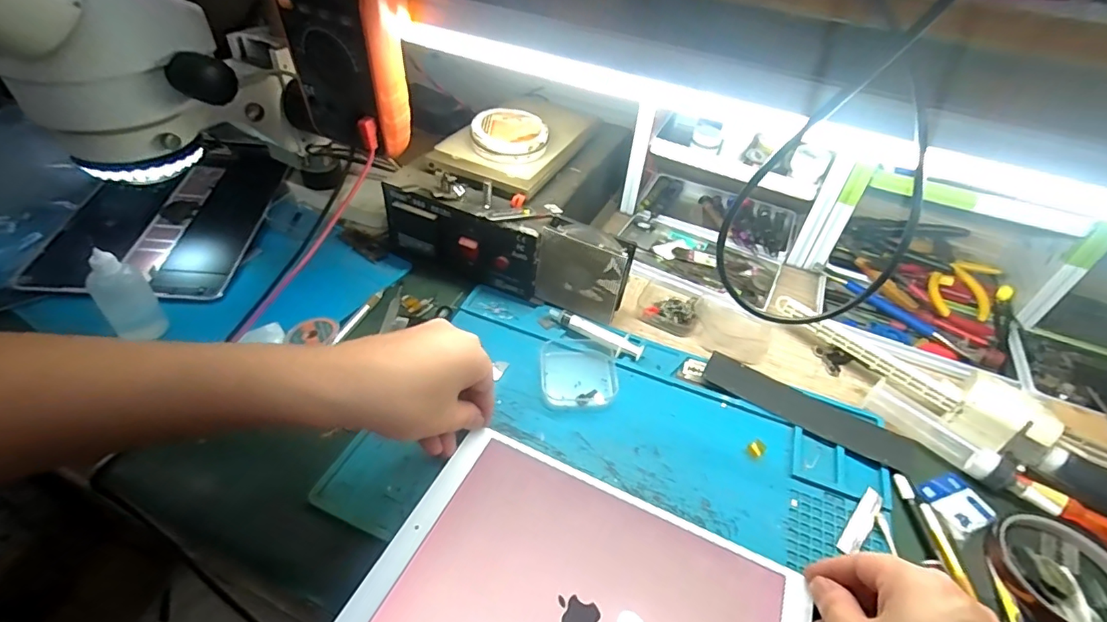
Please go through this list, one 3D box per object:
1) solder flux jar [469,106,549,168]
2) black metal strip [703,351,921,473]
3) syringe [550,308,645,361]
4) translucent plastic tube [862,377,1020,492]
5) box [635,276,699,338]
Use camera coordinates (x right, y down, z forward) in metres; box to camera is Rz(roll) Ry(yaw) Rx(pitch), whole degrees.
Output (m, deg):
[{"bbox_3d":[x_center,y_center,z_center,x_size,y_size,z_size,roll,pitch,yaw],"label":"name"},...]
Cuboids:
[{"bbox_3d":[-0.044,-0.171,0.502,0.073,0.030,0.071,3,44,-3],"label":"solder flux jar"},{"bbox_3d":[0.210,0.082,0.424,0.169,0.006,0.035,24,47,18],"label":"black metal strip"},{"bbox_3d":[0.037,0.019,0.462,0.092,0.009,0.022,24,47,18],"label":"syringe"},{"bbox_3d":[0.310,0.096,0.410,0.030,0.020,0.107,-31,55,-32],"label":"translucent plastic tube"},{"bbox_3d":[0.117,-0.007,0.511,0.059,0.019,0.062,21,46,15],"label":"box"}]

